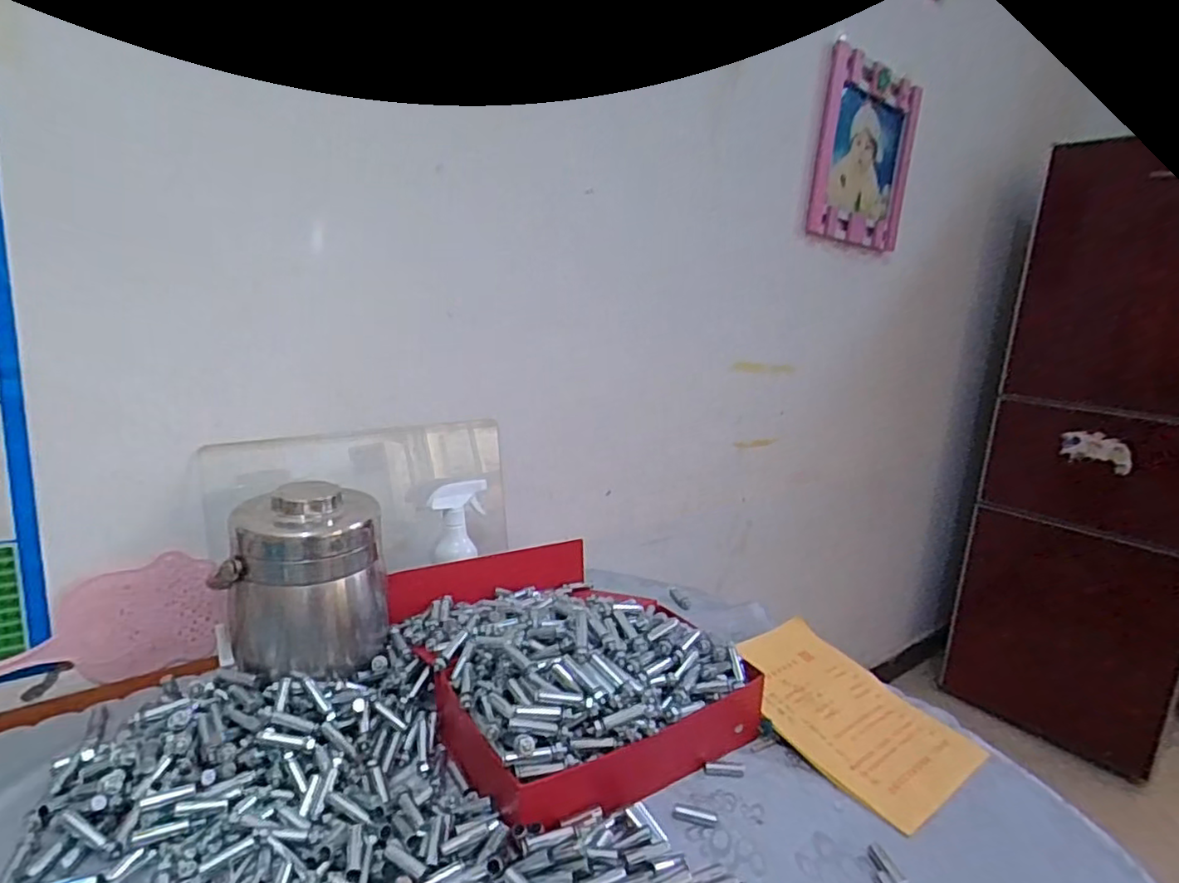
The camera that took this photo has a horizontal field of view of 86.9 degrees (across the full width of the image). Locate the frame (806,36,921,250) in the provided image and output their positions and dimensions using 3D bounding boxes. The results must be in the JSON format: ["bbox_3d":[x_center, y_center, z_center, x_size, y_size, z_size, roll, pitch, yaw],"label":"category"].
[{"bbox_3d":[0.603,-0.618,1.362,0.356,0.342,0.052,-8,18,-39],"label":"frame"}]

